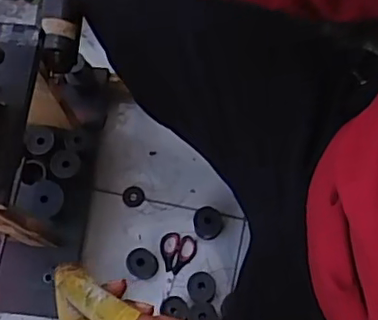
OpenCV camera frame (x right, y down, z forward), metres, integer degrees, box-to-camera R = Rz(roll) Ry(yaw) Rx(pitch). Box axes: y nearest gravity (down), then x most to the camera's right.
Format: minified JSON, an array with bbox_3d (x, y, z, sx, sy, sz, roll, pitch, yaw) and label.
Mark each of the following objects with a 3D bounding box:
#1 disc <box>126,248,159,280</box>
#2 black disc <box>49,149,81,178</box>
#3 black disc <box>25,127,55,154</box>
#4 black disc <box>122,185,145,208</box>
[{"bbox_3d":[-0.073,0.162,0.912,0.045,0.045,0.044,0,73,1],"label":"disc"},{"bbox_3d":[-0.184,0.006,0.869,0.042,0.010,0.042,-1,73,2],"label":"black disc"},{"bbox_3d":[-0.226,-0.029,0.881,0.042,0.006,0.043,6,69,-17],"label":"black disc"},{"bbox_3d":[-0.093,0.061,0.974,0.037,0.004,0.036,0,73,1],"label":"black disc"}]

